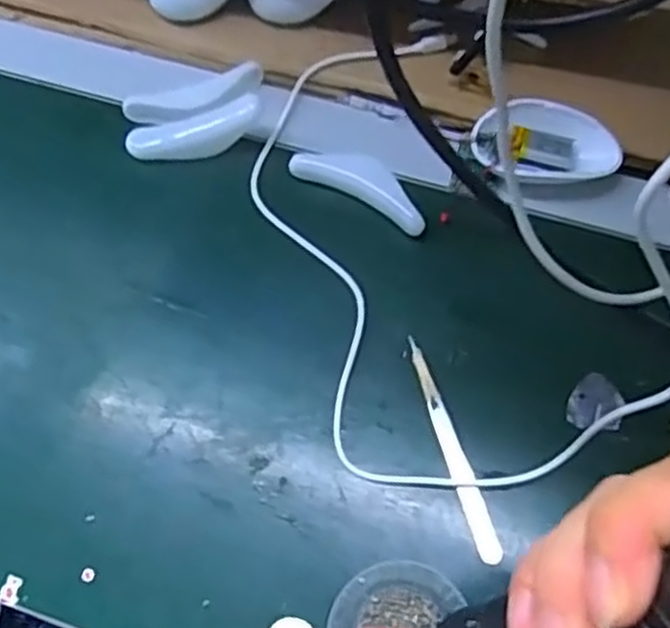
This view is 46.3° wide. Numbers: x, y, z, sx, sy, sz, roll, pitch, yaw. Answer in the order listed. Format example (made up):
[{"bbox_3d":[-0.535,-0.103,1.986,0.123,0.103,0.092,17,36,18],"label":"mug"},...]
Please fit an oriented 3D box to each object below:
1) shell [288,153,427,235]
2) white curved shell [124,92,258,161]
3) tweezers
[{"bbox_3d":[0.017,-0.077,0.470,0.088,0.023,0.025,29,72,14],"label":"shell"},{"bbox_3d":[-0.087,-0.112,0.483,0.082,0.017,0.028,-12,67,-2],"label":"white curved shell"},{"bbox_3d":[0.061,0.067,0.420,0.011,0.009,0.118,-16,67,-4],"label":"tweezers"}]

